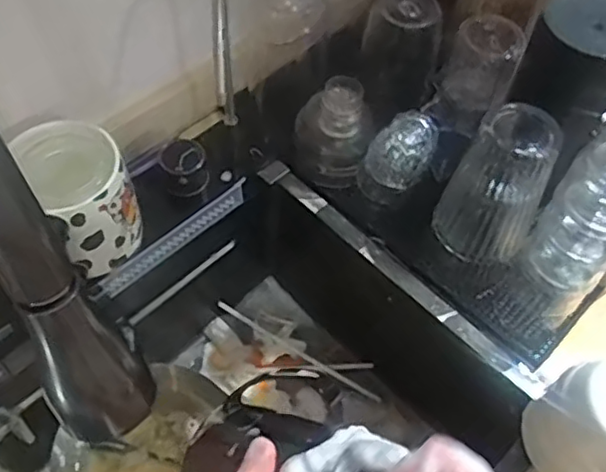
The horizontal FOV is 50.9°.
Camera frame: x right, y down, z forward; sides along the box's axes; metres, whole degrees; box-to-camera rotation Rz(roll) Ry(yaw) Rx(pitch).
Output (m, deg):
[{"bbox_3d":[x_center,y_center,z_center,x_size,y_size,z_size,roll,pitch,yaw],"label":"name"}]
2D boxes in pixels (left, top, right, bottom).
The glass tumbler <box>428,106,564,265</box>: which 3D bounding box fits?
[{"bbox_3d":[0.162,-0.041,0.533,0.074,0.130,0.058,27,58,14],"label":"glass tumbler"}]

